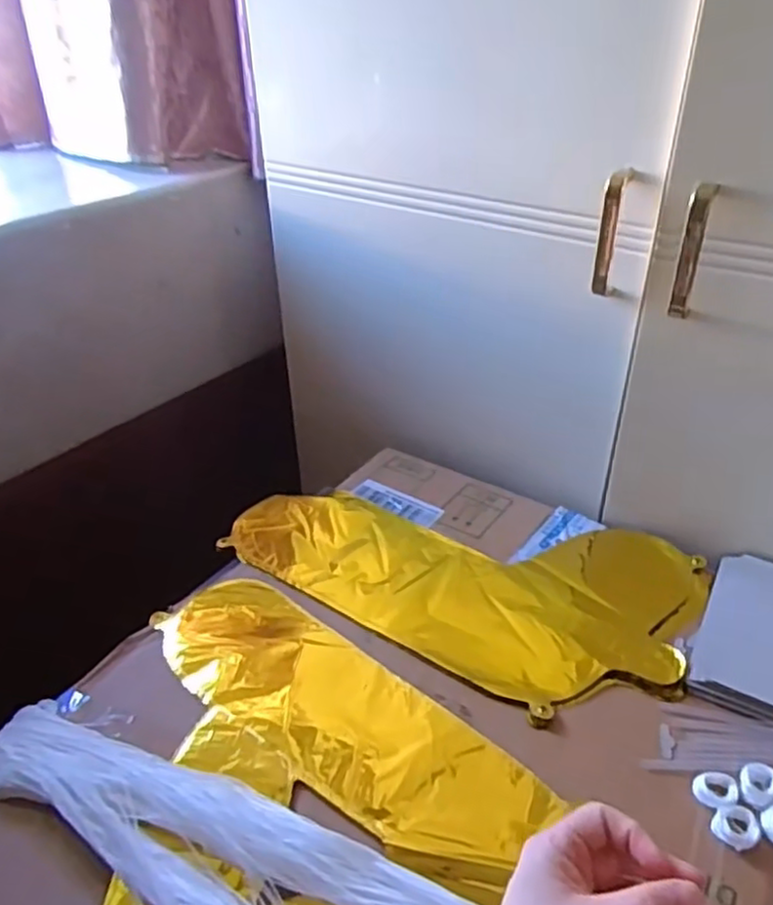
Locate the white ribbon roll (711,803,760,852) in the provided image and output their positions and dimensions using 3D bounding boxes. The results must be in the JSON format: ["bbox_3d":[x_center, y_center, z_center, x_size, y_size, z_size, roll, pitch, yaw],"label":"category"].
[{"bbox_3d":[0.215,0.230,0.420,0.025,0.005,0.027,-1,37,1],"label":"white ribbon roll"}]

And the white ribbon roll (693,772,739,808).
[{"bbox_3d":[0.211,0.216,0.438,0.027,0.006,0.023,11,39,16],"label":"white ribbon roll"}]

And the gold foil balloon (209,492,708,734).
[{"bbox_3d":[0.064,0.098,0.627,0.403,0.025,0.229,18,41,24],"label":"gold foil balloon"}]

